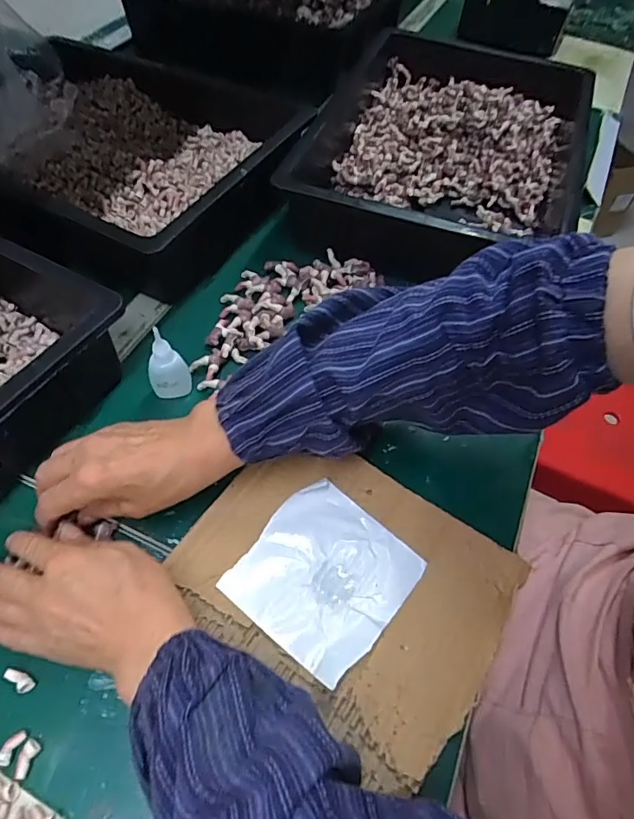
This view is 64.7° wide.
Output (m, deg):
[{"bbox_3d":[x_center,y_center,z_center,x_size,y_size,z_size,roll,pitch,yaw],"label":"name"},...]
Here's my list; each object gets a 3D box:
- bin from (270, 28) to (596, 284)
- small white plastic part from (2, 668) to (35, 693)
[{"bbox_3d":[0.169,-0.340,0.644,0.331,0.080,0.456,16,56,8],"label":"bin"},{"bbox_3d":[-0.201,0.182,0.336,0.022,0.006,0.010,22,58,10],"label":"small white plastic part"}]

